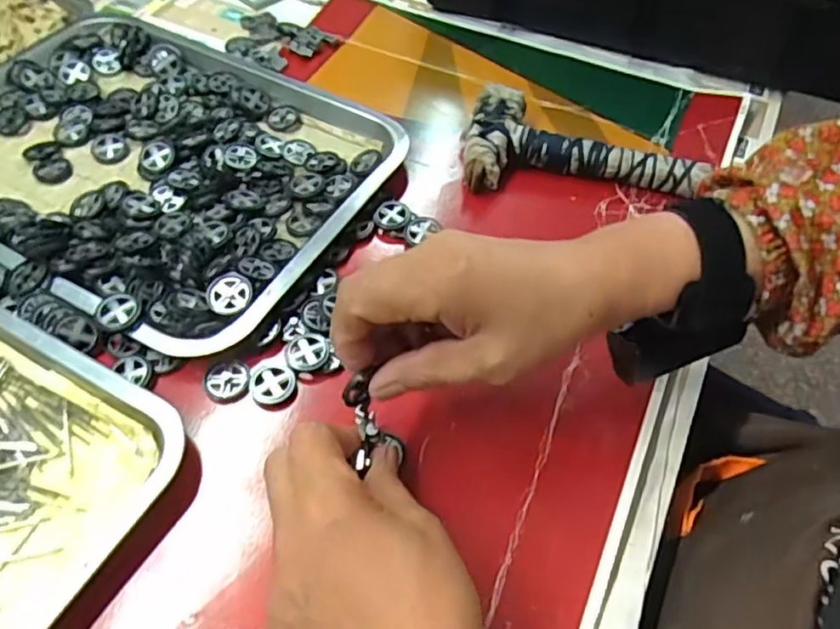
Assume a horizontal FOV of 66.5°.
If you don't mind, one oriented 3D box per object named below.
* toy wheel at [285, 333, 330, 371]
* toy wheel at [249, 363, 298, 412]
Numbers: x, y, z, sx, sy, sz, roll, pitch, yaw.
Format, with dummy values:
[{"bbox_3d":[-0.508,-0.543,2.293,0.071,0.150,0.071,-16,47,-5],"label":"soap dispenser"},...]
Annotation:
[{"bbox_3d":[-0.070,0.022,0.397,0.027,0.005,0.028,-8,53,-7],"label":"toy wheel"},{"bbox_3d":[-0.089,0.043,0.386,0.027,0.006,0.028,0,53,-1],"label":"toy wheel"}]

